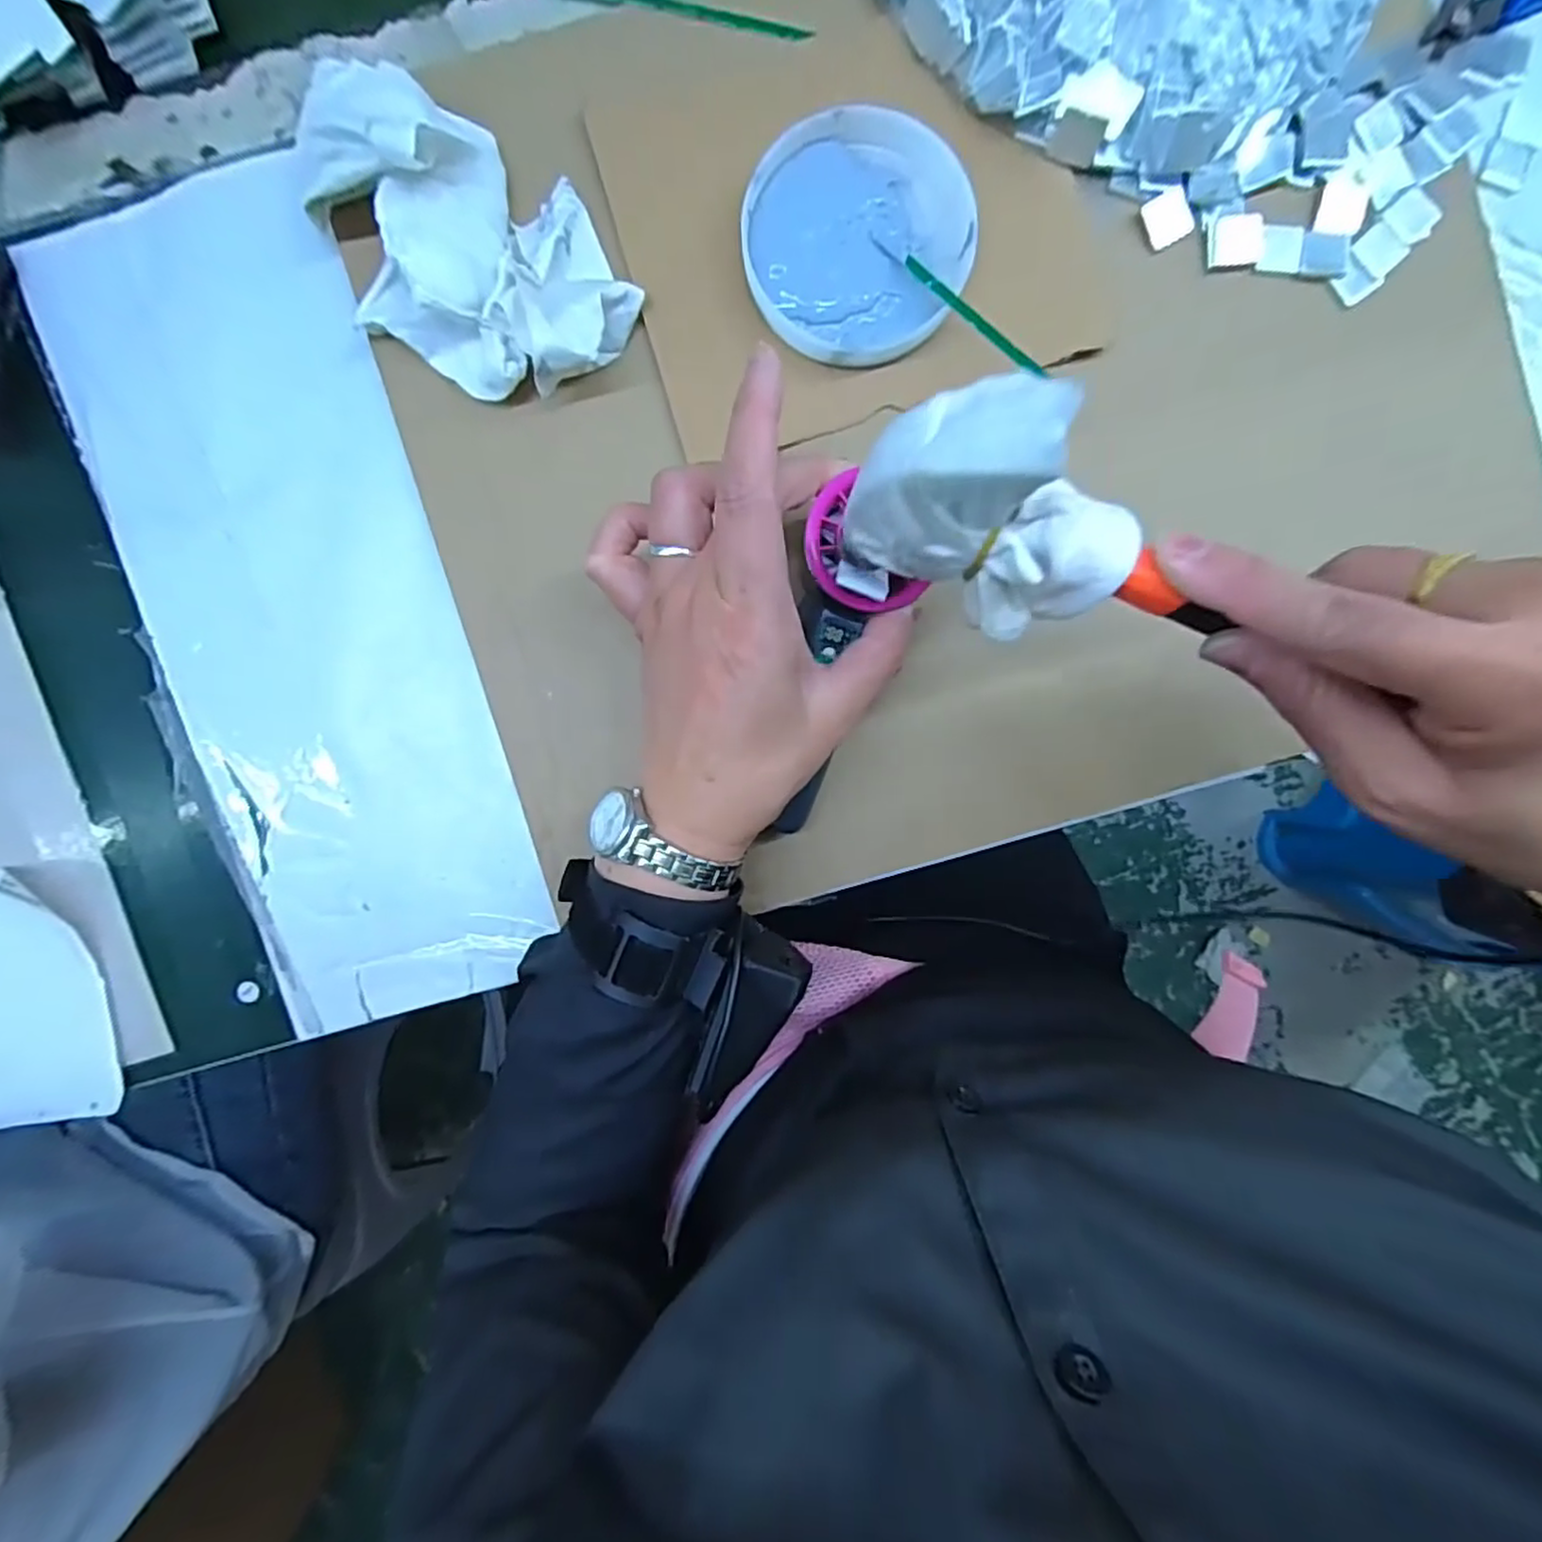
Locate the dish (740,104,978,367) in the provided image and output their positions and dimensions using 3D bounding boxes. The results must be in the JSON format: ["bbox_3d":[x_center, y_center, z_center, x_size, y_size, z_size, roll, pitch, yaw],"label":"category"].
[{"bbox_3d":[0.039,-0.236,0.314,0.097,0.018,0.098,0,91,0],"label":"dish"}]

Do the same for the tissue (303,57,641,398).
[{"bbox_3d":[-0.137,-0.230,0.302,0.156,0.045,0.099,29,93,-1],"label":"tissue"}]

